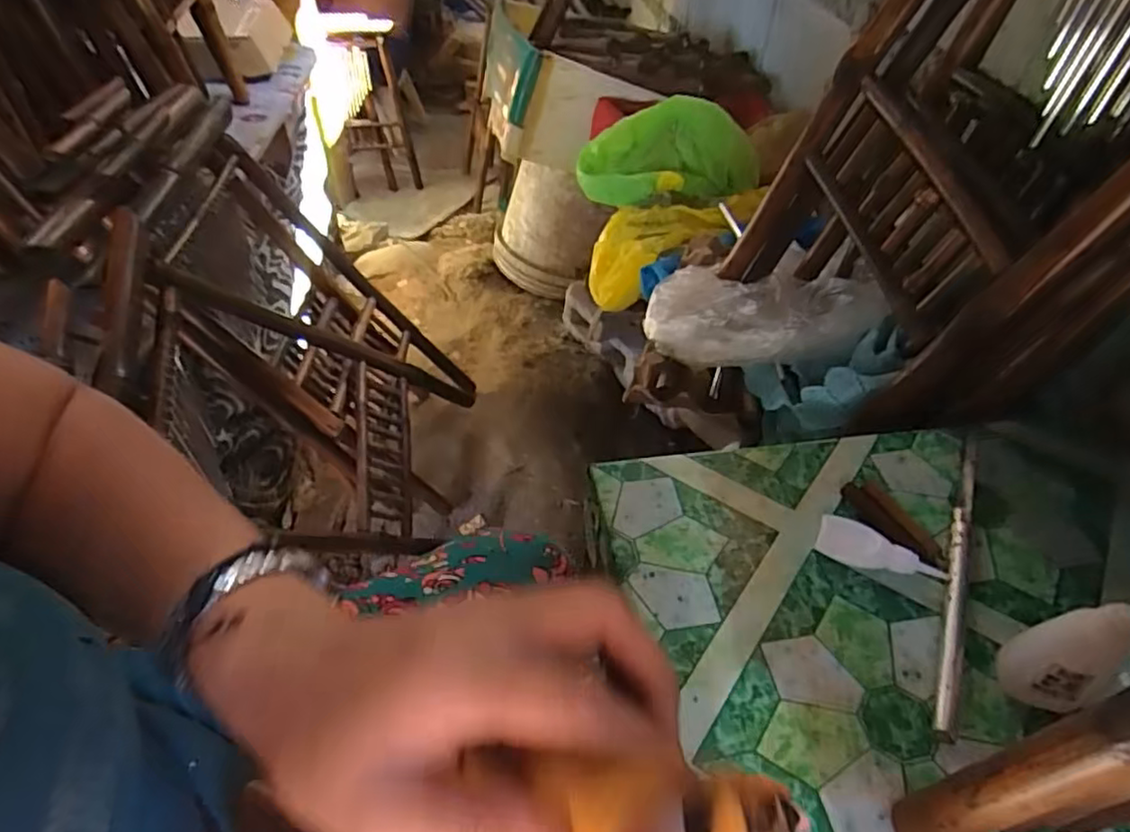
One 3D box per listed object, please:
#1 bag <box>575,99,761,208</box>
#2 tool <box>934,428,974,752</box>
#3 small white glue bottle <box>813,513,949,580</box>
[{"bbox_3d":[0.155,-0.392,0.971,0.260,0.112,0.120,-2,48,-6],"label":"bag"},{"bbox_3d":[0.252,0.095,0.416,0.013,0.012,0.233,22,49,15],"label":"tool"},{"bbox_3d":[0.204,0.086,0.418,0.077,0.011,0.031,17,48,11],"label":"small white glue bottle"}]

